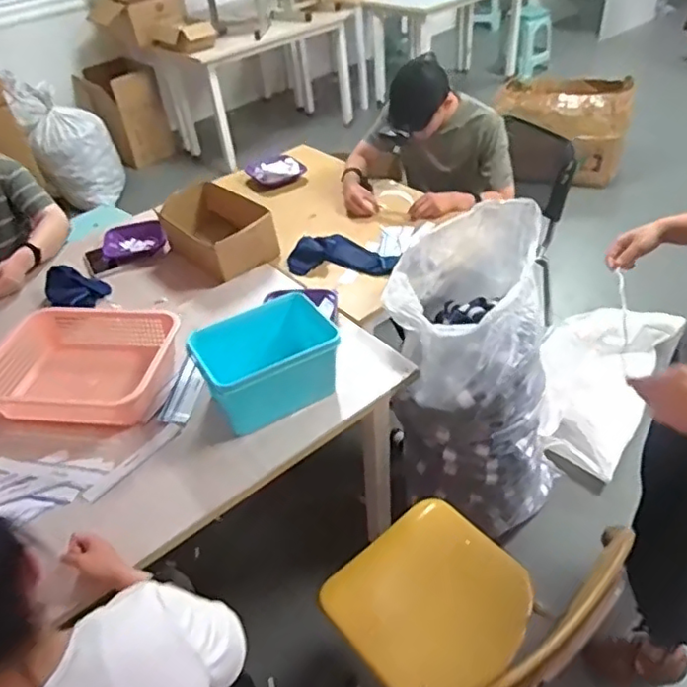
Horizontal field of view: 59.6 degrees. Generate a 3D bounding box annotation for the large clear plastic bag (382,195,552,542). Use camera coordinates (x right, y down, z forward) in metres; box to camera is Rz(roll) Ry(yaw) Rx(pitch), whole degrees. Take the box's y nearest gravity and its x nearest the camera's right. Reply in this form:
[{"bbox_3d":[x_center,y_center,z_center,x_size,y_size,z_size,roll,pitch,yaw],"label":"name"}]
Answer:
[{"bbox_3d":[0.372,0.108,1.638,0.440,0.838,0.442,8,43,16],"label":"large clear plastic bag"}]

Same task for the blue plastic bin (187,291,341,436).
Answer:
[{"bbox_3d":[-0.160,0.034,1.255,0.274,0.154,0.192,-23,43,-19],"label":"blue plastic bin"}]

